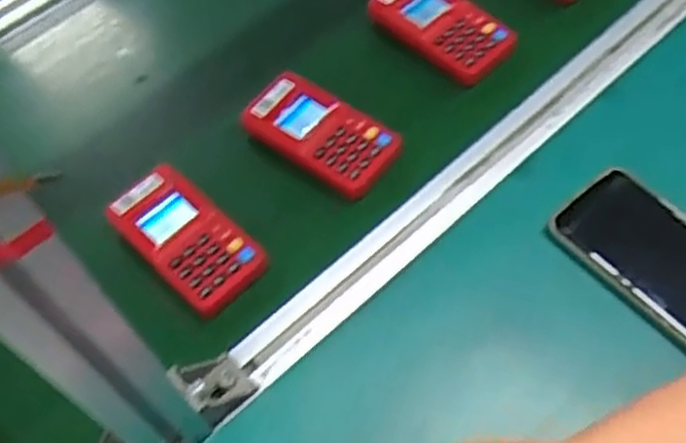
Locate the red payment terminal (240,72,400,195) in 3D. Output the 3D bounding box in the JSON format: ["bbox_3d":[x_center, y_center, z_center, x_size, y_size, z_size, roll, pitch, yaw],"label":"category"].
[{"bbox_3d":[-0.019,-0.069,0.604,0.119,0.027,0.063,33,64,15],"label":"red payment terminal"}]

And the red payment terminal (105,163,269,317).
[{"bbox_3d":[-0.115,0.014,0.564,0.123,0.023,0.062,41,66,19],"label":"red payment terminal"}]

